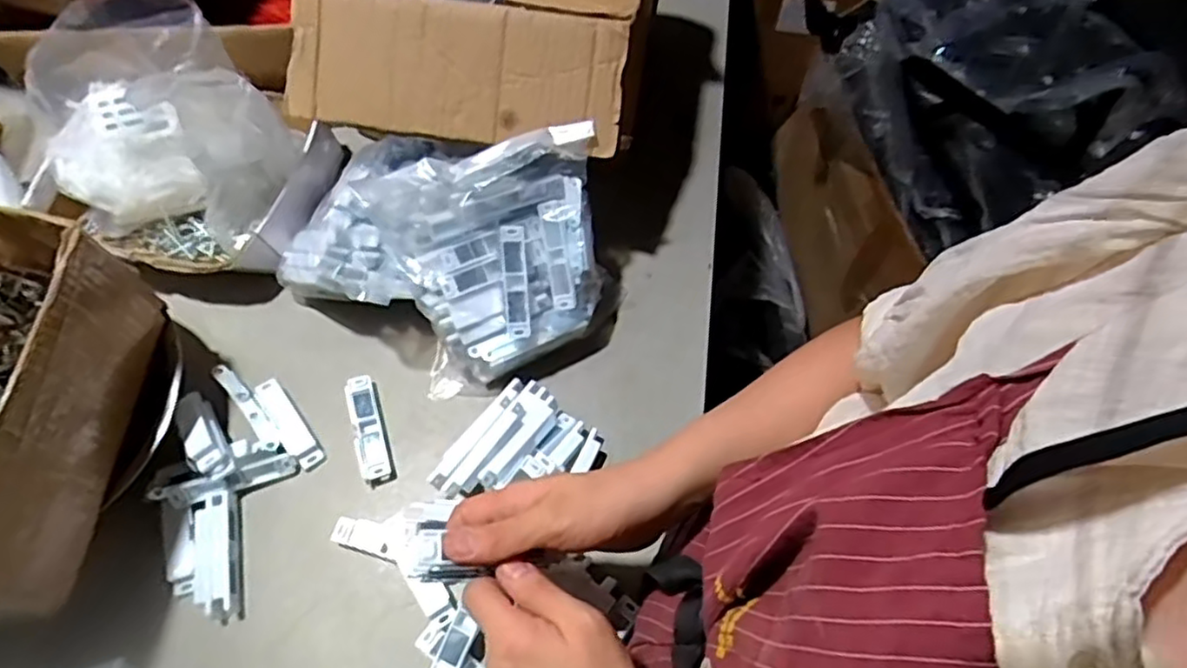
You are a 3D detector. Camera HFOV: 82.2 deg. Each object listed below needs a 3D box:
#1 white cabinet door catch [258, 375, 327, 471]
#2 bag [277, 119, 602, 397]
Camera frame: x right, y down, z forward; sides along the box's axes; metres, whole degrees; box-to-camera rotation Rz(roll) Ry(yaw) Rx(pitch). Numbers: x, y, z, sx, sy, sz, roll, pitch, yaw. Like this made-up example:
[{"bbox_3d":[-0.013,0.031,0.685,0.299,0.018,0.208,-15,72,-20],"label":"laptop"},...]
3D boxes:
[{"bbox_3d":[-0.270,0.077,0.600,0.024,0.005,0.096,-35,70,-17],"label":"white cabinet door catch"},{"bbox_3d":[-0.139,-0.072,0.605,0.287,0.146,0.185,7,64,2],"label":"bag"}]

